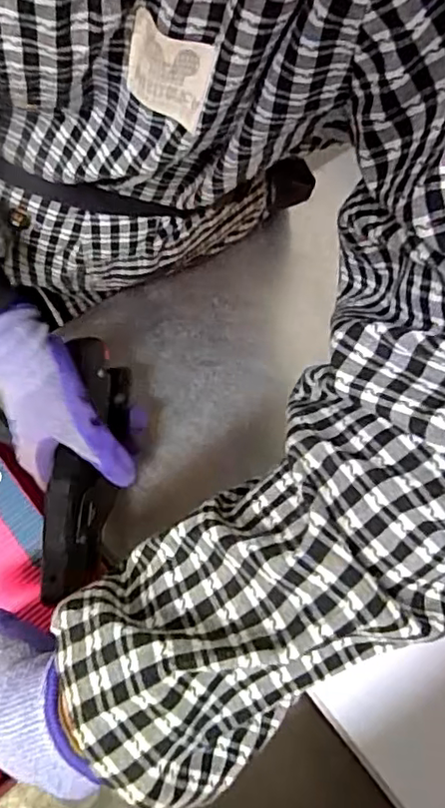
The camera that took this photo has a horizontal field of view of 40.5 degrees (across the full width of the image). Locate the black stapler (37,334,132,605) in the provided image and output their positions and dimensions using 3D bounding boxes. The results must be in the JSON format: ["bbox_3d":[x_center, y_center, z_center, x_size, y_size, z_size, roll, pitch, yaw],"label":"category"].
[{"bbox_3d":[-0.098,0.037,0.418,0.047,0.035,0.192,1,53,0],"label":"black stapler"}]

